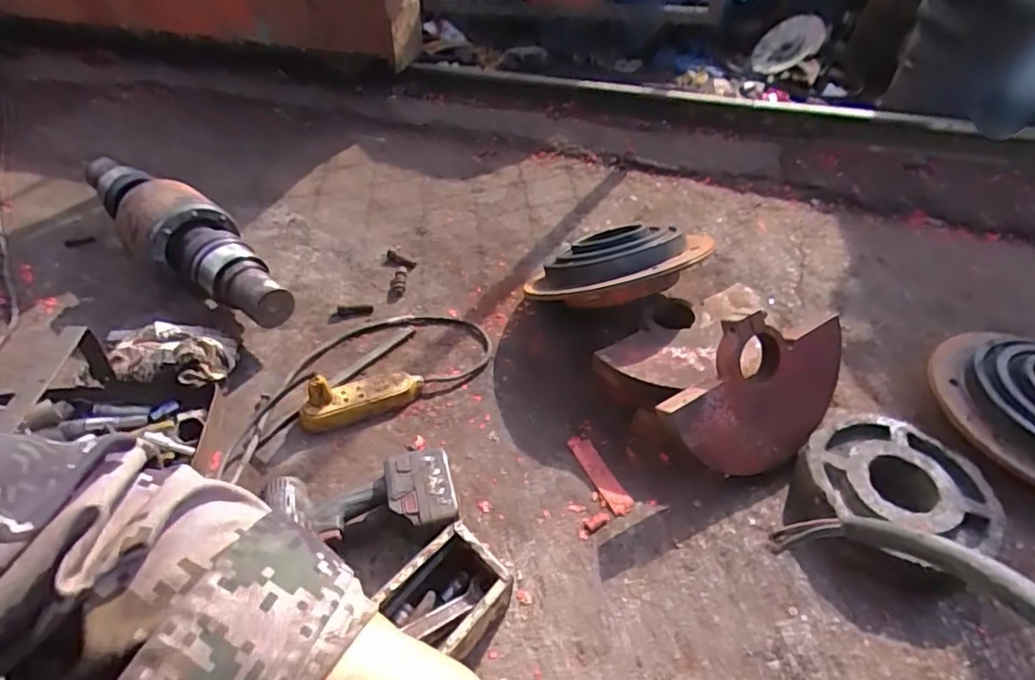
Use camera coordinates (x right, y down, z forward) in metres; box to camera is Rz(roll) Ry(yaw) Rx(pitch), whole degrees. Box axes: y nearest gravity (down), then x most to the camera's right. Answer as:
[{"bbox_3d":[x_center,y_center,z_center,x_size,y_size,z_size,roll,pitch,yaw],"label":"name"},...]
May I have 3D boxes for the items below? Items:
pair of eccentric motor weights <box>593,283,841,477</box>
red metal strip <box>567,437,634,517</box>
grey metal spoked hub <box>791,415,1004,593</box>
[{"bbox_3d":[0.317,0.041,0.890,0.320,0.183,0.279,-23,47,-23],"label":"pair of eccentric motor weights"},{"bbox_3d":[0.124,0.201,0.865,0.038,0.009,0.142,-18,45,-18],"label":"red metal strip"},{"bbox_3d":[0.524,0.215,0.810,0.238,0.068,0.218,0,43,0],"label":"grey metal spoked hub"}]

